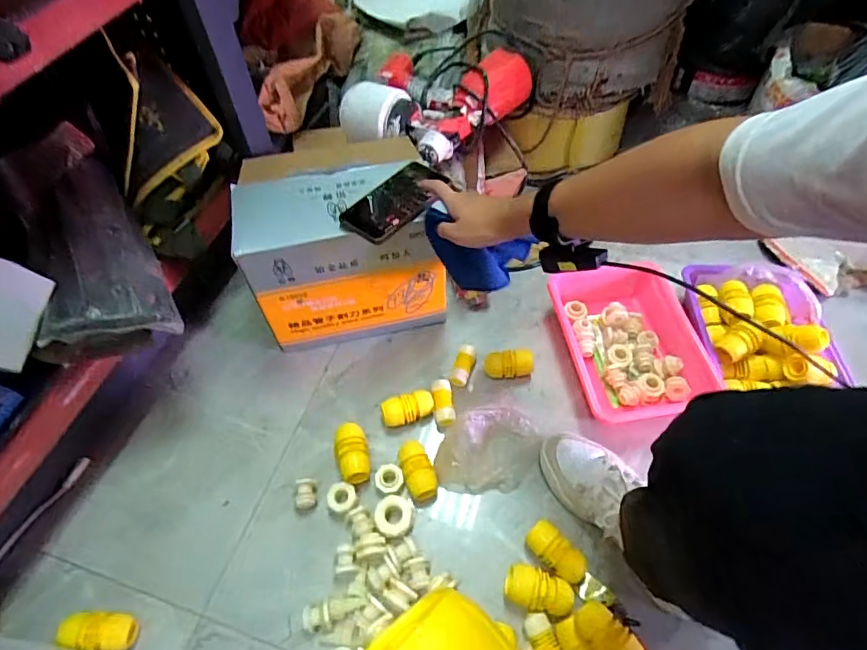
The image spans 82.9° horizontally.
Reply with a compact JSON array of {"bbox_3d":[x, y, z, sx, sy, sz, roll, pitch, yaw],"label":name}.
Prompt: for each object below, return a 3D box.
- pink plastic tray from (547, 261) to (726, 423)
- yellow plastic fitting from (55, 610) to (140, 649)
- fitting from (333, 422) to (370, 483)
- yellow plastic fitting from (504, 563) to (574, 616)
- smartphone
[{"bbox_3d":[0.334,0.032,0.824,0.218,0.069,0.281,-7,56,-3],"label":"pink plastic tray"},{"bbox_3d":[-0.408,0.374,0.599,0.086,0.042,0.043,6,56,3],"label":"yellow plastic fitting"},{"bbox_3d":[-0.119,0.191,0.725,0.051,0.043,0.089,-13,56,-7],"label":"fitting"},{"bbox_3d":[0.135,0.342,0.632,0.085,0.037,0.052,5,56,5],"label":"yellow plastic fitting"},{"bbox_3d":[-0.051,-0.175,0.682,0.080,0.016,0.163,41,64,19],"label":"smartphone"}]

